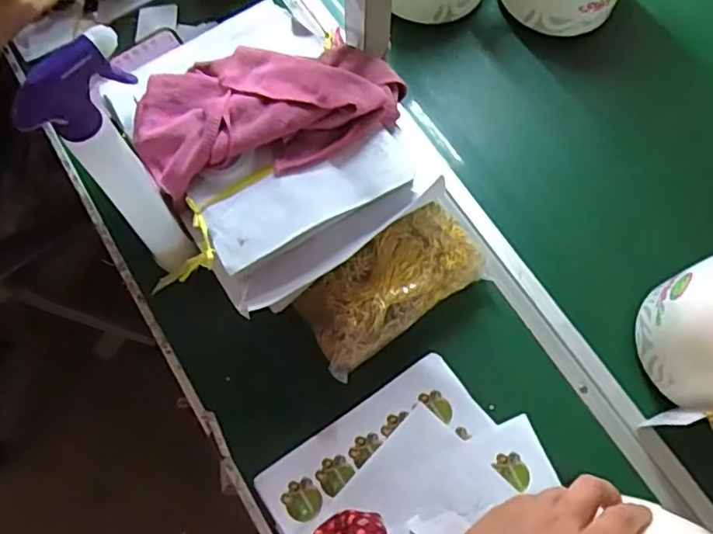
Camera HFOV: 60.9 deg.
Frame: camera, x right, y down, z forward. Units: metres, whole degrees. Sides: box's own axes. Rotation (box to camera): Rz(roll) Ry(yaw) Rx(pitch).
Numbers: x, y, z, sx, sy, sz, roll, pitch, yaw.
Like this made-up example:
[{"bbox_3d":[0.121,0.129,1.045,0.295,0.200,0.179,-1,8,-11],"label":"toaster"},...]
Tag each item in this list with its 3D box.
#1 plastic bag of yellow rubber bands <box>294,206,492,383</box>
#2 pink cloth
[{"bbox_3d":[0.034,0.021,0.582,0.181,0.075,0.077,-37,74,-13],"label":"plastic bag of yellow rubber bands"},{"bbox_3d":[-0.075,-0.143,0.543,0.248,0.049,0.128,-14,70,-5],"label":"pink cloth"}]

